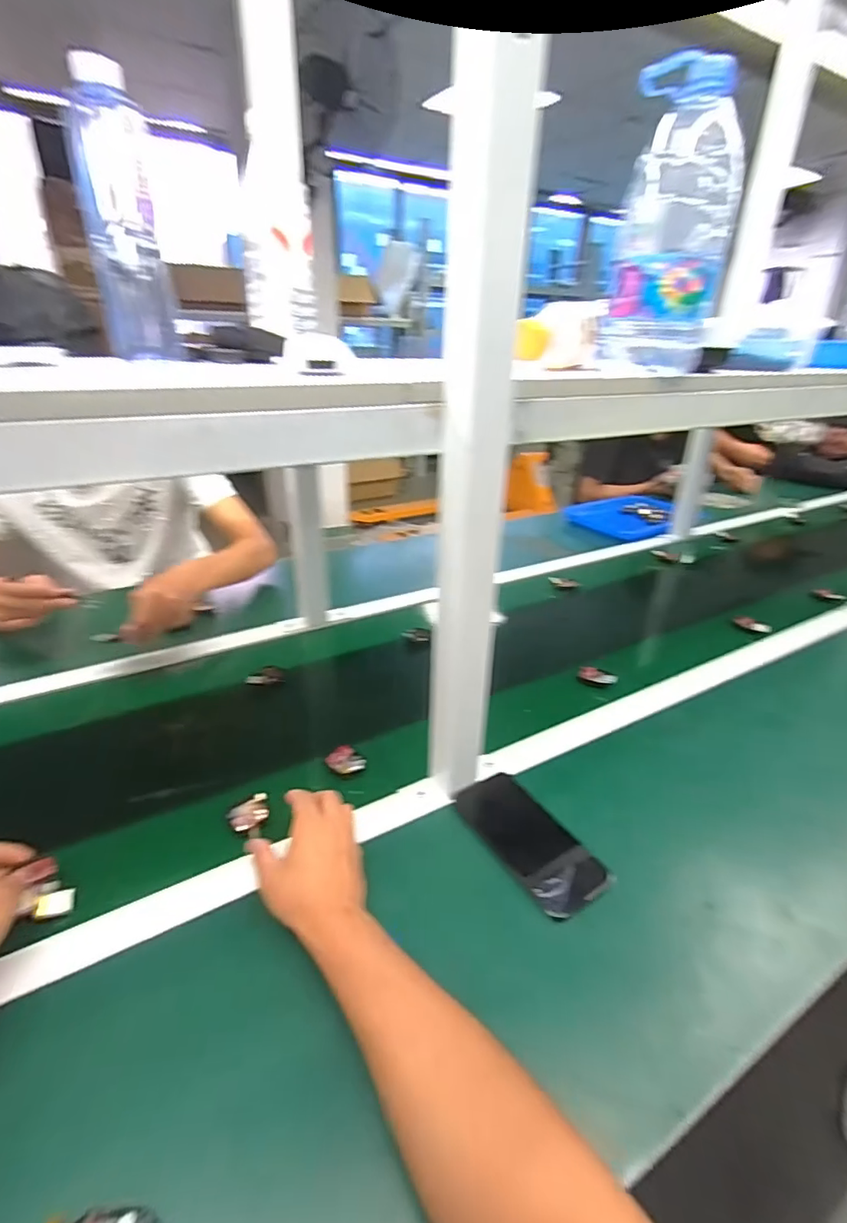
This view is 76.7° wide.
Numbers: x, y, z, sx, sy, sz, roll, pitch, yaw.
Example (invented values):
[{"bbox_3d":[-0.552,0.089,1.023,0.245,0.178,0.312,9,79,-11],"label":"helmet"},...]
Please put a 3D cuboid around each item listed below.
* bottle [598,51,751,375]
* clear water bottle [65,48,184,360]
[{"bbox_3d":[0.230,-0.354,0.490,0.101,0.242,0.098,12,30,19],"label":"bottle"},{"bbox_3d":[-0.270,-0.348,0.482,0.065,0.212,0.051,-10,30,-21],"label":"clear water bottle"}]

